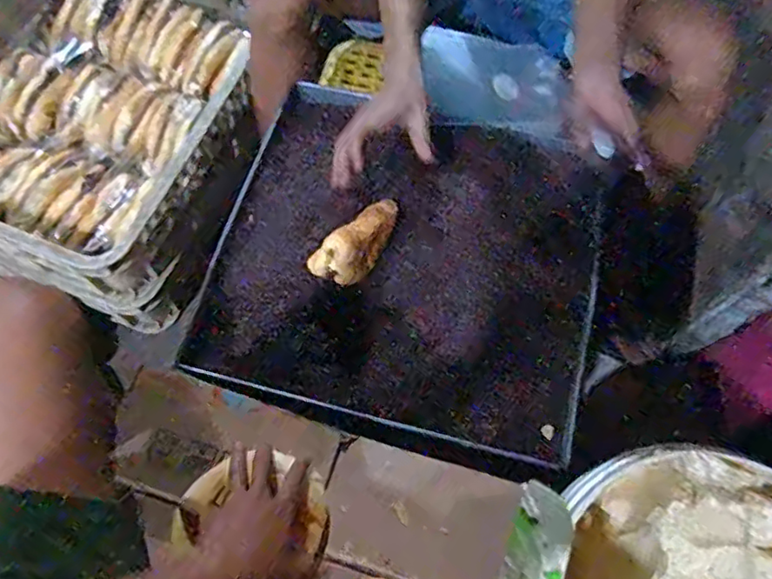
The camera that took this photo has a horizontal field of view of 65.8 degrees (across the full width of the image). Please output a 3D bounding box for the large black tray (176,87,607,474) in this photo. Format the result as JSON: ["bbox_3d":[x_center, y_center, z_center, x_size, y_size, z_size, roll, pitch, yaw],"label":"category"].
[{"bbox_3d":[0.031,-0.040,0.718,0.448,0.058,0.416,12,71,-2],"label":"large black tray"}]

